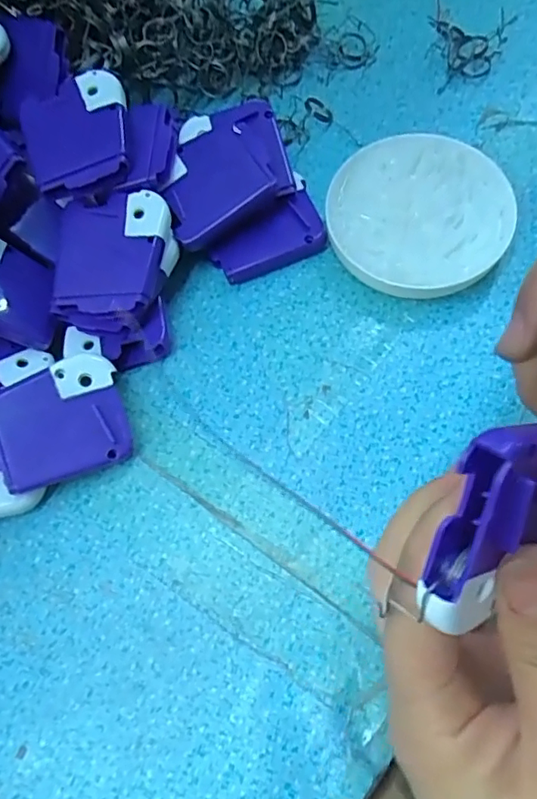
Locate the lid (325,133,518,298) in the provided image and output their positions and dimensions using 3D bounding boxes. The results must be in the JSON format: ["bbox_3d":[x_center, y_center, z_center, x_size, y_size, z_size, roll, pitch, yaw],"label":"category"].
[{"bbox_3d":[0.075,-0.092,0.290,0.087,0.022,0.087,-2,68,5],"label":"lid"}]

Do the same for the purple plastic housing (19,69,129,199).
[{"bbox_3d":[-0.092,-0.129,0.276,0.050,0.014,0.061,-19,68,-2],"label":"purple plastic housing"}]

